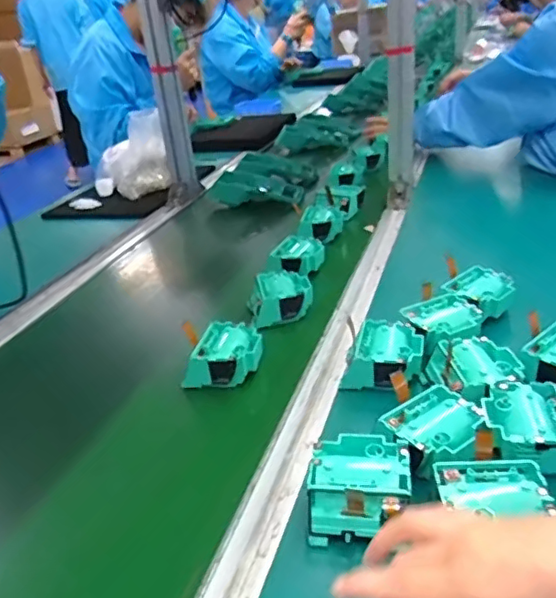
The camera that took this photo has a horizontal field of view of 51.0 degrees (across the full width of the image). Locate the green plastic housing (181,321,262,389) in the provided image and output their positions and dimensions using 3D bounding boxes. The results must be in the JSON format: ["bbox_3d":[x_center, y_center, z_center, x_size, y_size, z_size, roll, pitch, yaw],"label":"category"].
[{"bbox_3d":[-0.054,0.061,0.628,0.075,0.037,0.079,5,30,20],"label":"green plastic housing"}]

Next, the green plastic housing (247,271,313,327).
[{"bbox_3d":[0.004,-0.004,0.740,0.083,0.038,0.083,-6,28,0],"label":"green plastic housing"}]

